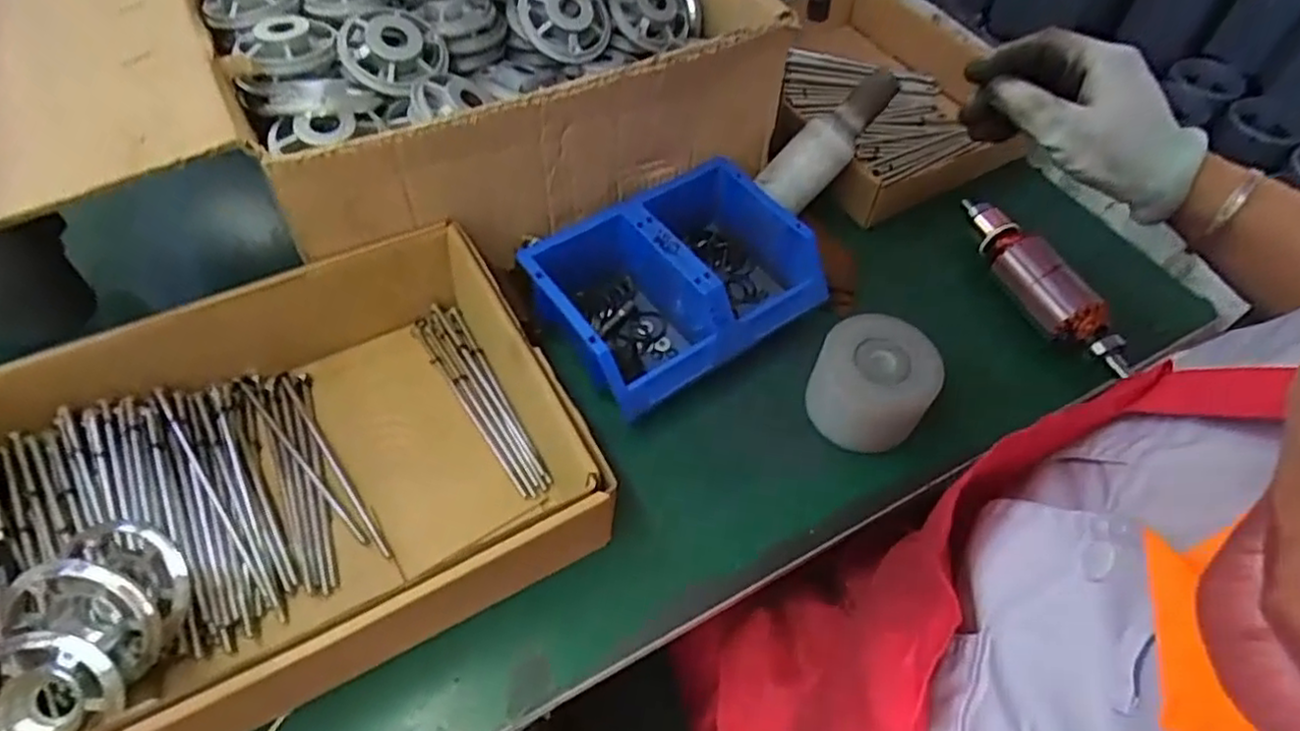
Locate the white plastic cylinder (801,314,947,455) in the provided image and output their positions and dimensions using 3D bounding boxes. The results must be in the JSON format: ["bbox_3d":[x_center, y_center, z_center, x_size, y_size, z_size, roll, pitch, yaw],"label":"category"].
[{"bbox_3d":[0.166,0.012,0.543,0.087,0.058,0.086,17,56,8],"label":"white plastic cylinder"}]

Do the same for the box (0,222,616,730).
[{"bbox_3d":[-0.252,0.067,0.475,0.372,0.098,0.291,-24,60,-19],"label":"box"}]

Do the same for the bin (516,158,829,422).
[{"bbox_3d":[0.022,-0.068,0.596,0.207,0.076,0.148,-29,61,-21],"label":"bin"}]

